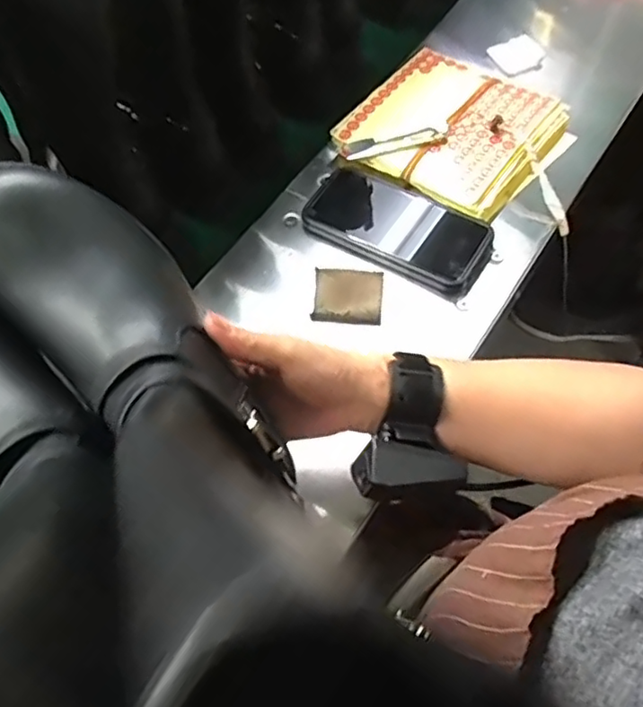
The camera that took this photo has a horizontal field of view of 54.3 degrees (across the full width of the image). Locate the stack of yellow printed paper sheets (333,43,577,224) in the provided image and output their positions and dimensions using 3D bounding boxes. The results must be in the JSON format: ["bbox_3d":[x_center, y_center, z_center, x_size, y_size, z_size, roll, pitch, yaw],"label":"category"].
[{"bbox_3d":[0.133,-0.222,0.621,0.189,0.030,0.169,31,67,19],"label":"stack of yellow printed paper sheets"}]

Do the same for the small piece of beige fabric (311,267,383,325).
[{"bbox_3d":[0.023,-0.050,0.543,0.057,0.018,0.047,4,61,6],"label":"small piece of beige fabric"}]

